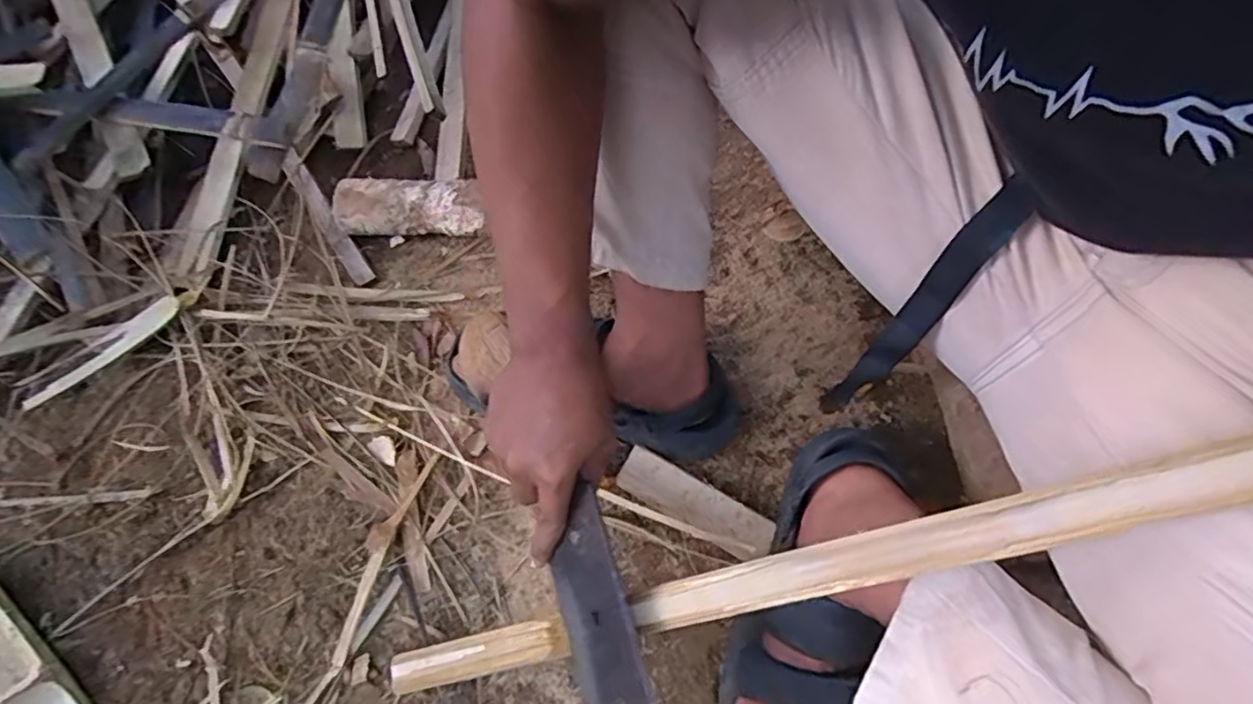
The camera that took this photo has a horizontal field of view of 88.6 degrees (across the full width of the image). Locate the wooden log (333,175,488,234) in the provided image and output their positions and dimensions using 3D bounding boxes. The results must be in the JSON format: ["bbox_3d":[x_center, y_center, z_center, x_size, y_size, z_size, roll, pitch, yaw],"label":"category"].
[{"bbox_3d":[-0.235,-0.155,0.703,0.161,0.057,0.056,1,68,3],"label":"wooden log"}]

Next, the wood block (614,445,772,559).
[{"bbox_3d":[0.062,0.136,0.576,0.142,0.018,0.043,29,73,13],"label":"wood block"}]

